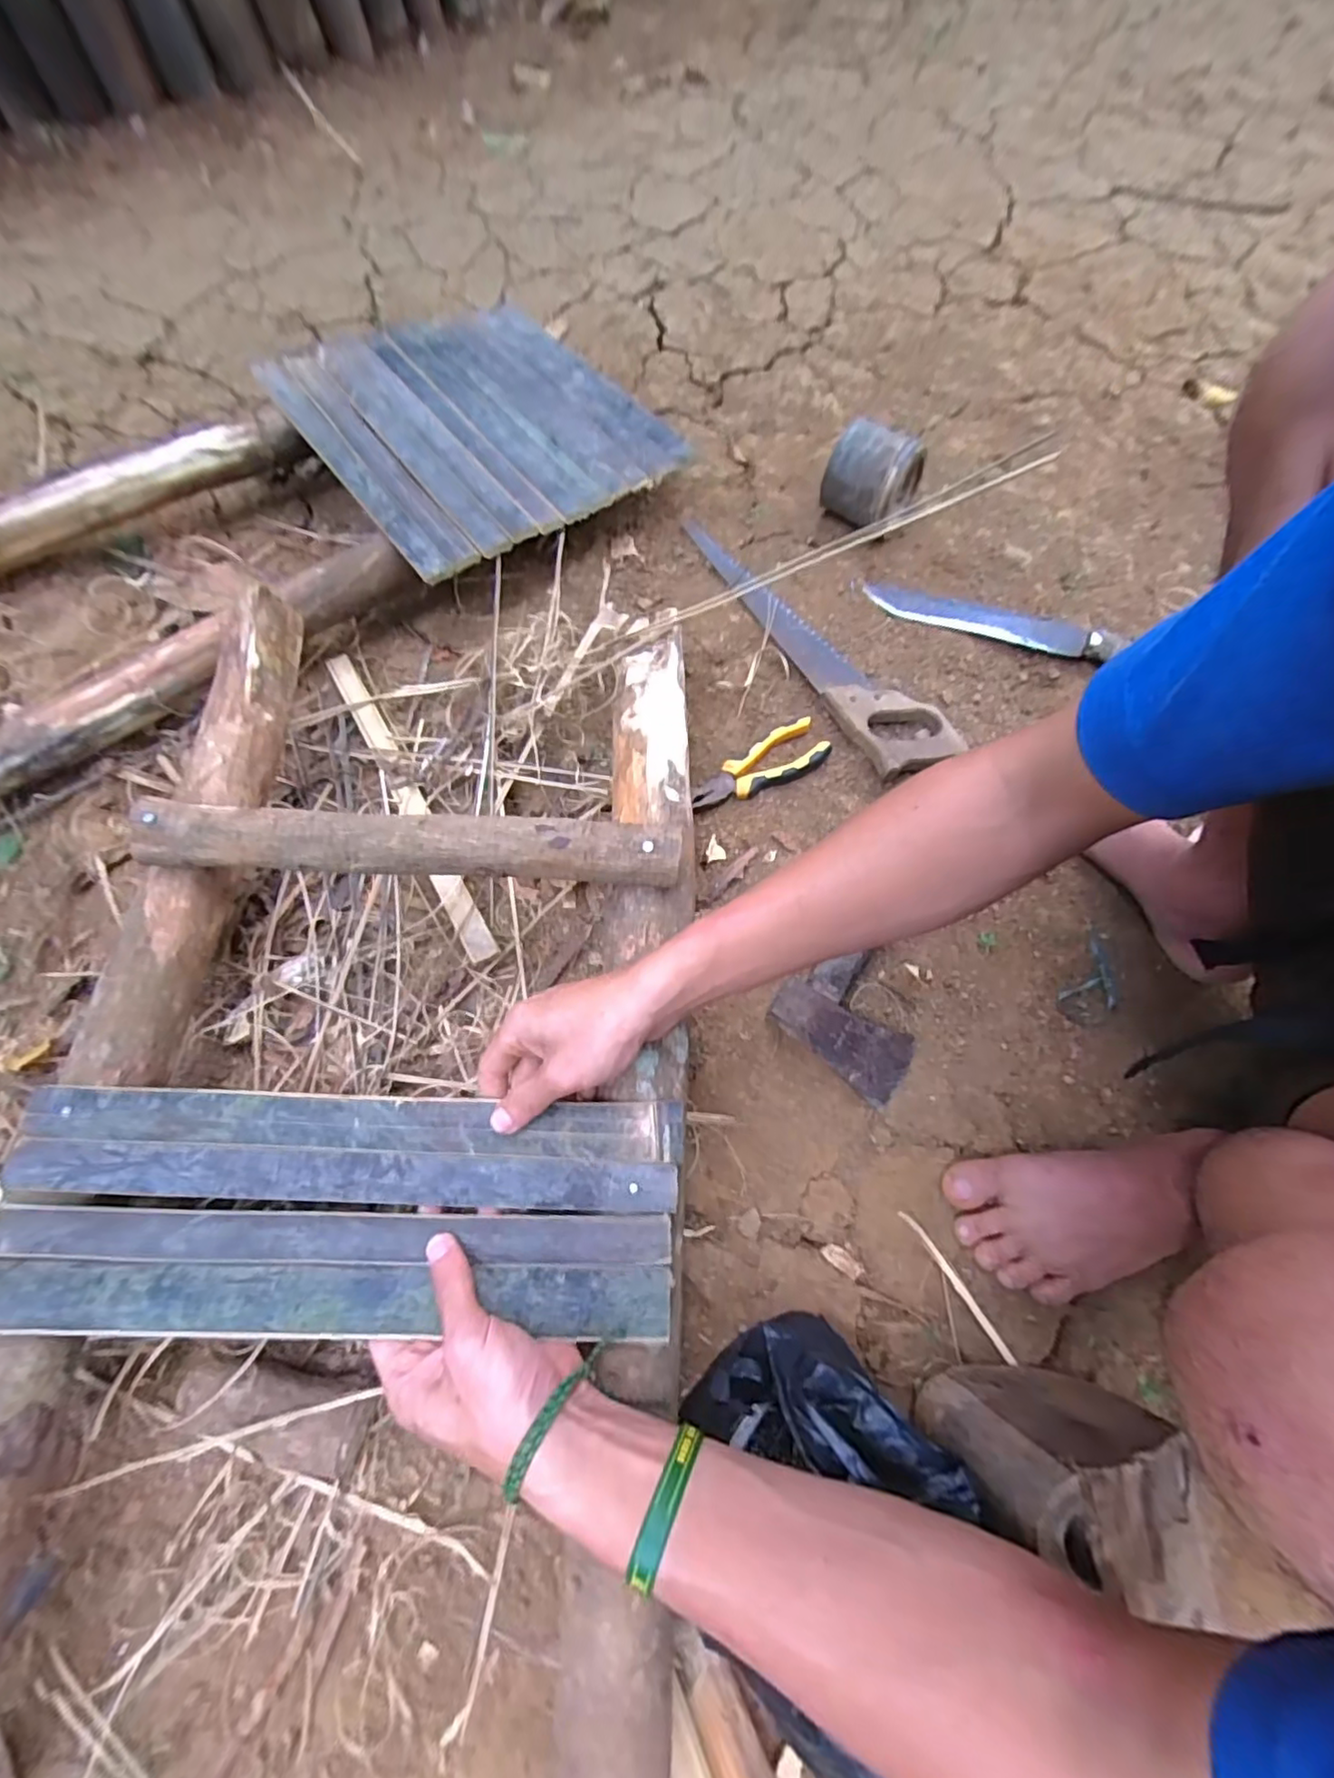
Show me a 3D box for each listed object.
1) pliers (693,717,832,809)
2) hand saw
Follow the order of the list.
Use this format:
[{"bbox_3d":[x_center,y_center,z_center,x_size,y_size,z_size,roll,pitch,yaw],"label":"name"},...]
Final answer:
[{"bbox_3d":[0.088,-0.124,0.612,0.142,0.020,0.052,-21,69,-9],"label":"pliers"},{"bbox_3d":[0.161,-0.285,0.676,0.094,0.025,0.403,-28,71,-12],"label":"hand saw"}]

